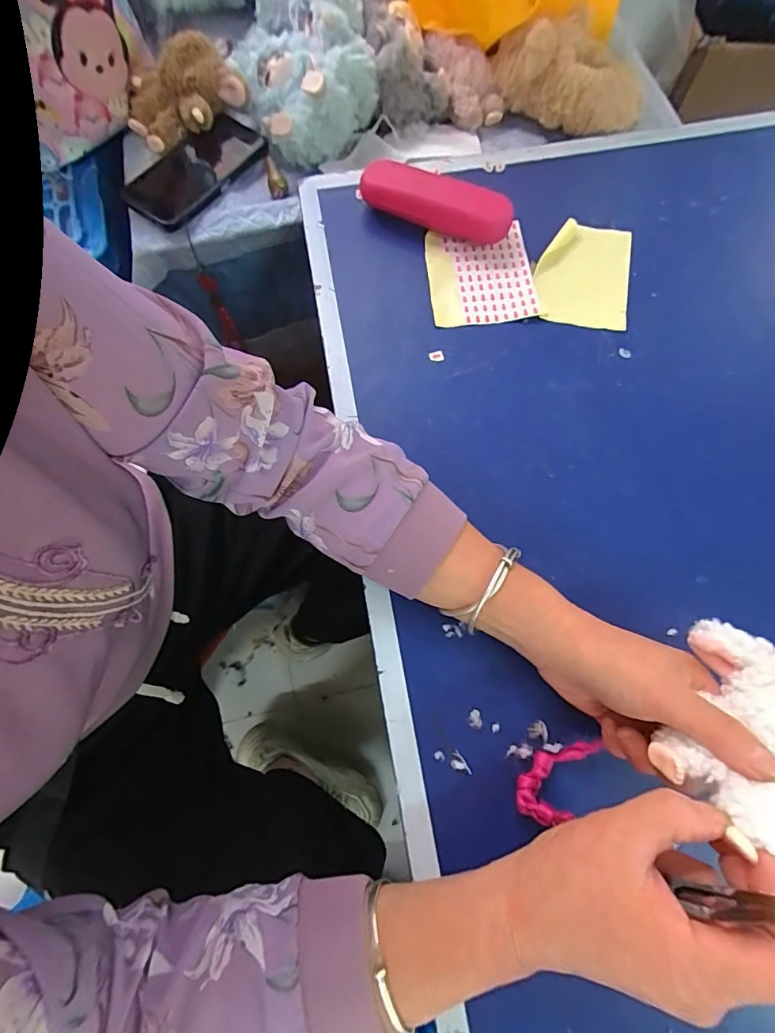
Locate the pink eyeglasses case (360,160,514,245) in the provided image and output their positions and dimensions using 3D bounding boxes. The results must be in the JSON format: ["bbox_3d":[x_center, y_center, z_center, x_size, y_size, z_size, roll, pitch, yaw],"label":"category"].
[{"bbox_3d":[0.047,-0.305,0.454,0.149,0.039,0.048,26,75,8],"label":"pink eyeglasses case"}]

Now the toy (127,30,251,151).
[{"bbox_3d":[-0.224,-0.468,0.504,0.129,0.052,0.099,-23,74,-6],"label":"toy"}]

